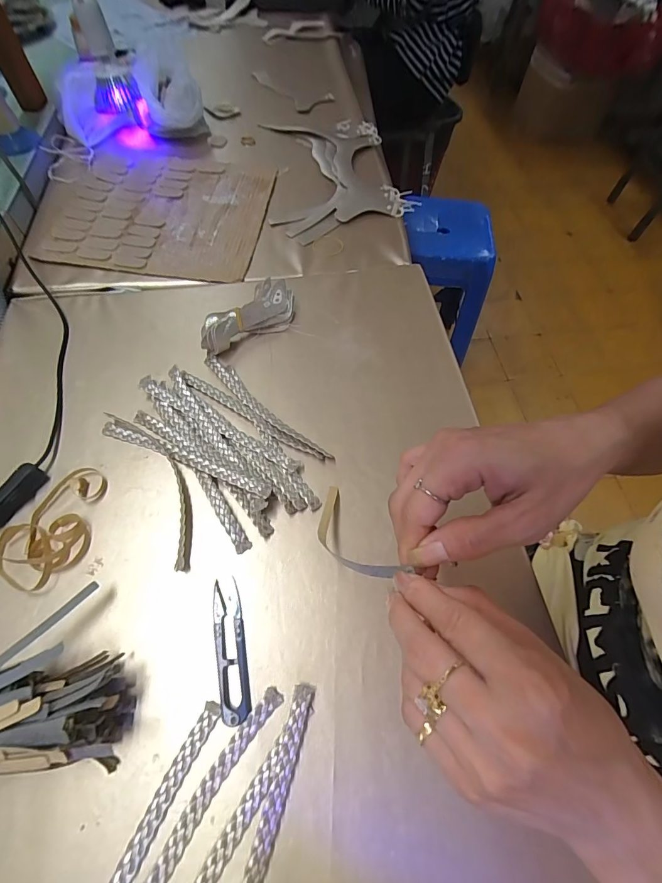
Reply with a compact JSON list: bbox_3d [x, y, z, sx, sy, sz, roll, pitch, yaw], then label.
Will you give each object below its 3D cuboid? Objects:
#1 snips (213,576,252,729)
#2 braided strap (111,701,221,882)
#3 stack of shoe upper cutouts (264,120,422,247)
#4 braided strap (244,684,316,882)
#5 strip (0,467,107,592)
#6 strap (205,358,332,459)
[{"bbox_3d":[-0.078,0.160,0.304,0.022,0.010,0.099,-10,62,-7],"label":"snips"},{"bbox_3d":[-0.126,0.265,0.243,0.016,0.011,0.185,15,60,22],"label":"braided strap"},{"bbox_3d":[0.002,-0.449,0.641,0.216,0.012,0.318,-10,62,-7],"label":"stack of shoe upper cutouts"},{"bbox_3d":[-0.046,0.263,0.250,0.013,0.009,0.187,16,62,7],"label":"braided strap"},{"bbox_3d":[-0.241,0.074,0.343,0.066,0.021,0.110,29,64,13],"label":"strip"},{"bbox_3d":[-0.075,-0.036,0.412,0.185,0.007,0.024,40,67,18],"label":"strap"}]

